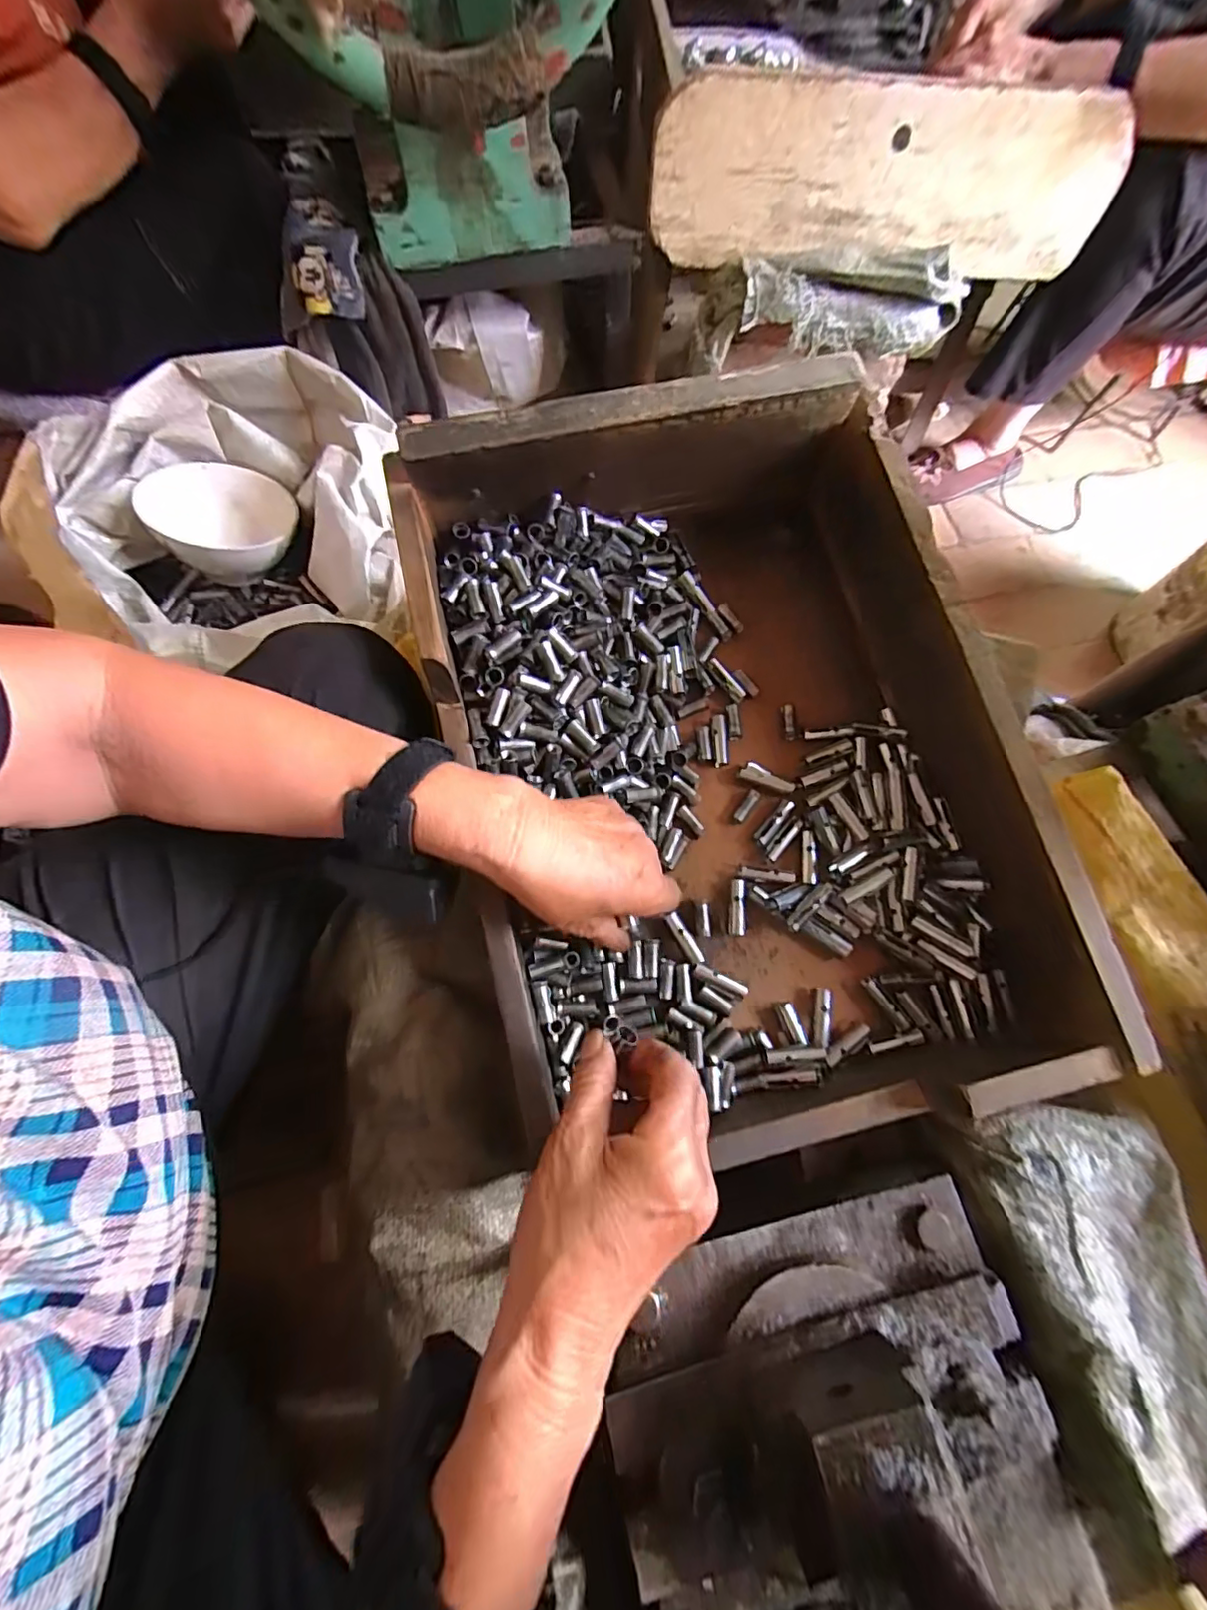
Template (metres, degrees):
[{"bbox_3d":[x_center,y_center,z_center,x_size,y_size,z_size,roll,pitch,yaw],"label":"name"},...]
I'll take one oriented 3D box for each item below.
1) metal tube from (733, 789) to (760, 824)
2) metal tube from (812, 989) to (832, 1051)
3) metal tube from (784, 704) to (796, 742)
[{"bbox_3d":[0.101,0.001,0.401,0.008,0.009,0.027,36,87,11],"label":"metal tube"},{"bbox_3d":[0.141,0.137,0.371,0.009,0.009,0.037,14,70,3],"label":"metal tube"},{"bbox_3d":[0.135,-0.060,0.418,0.007,0.004,0.027,-1,70,-2],"label":"metal tube"}]

